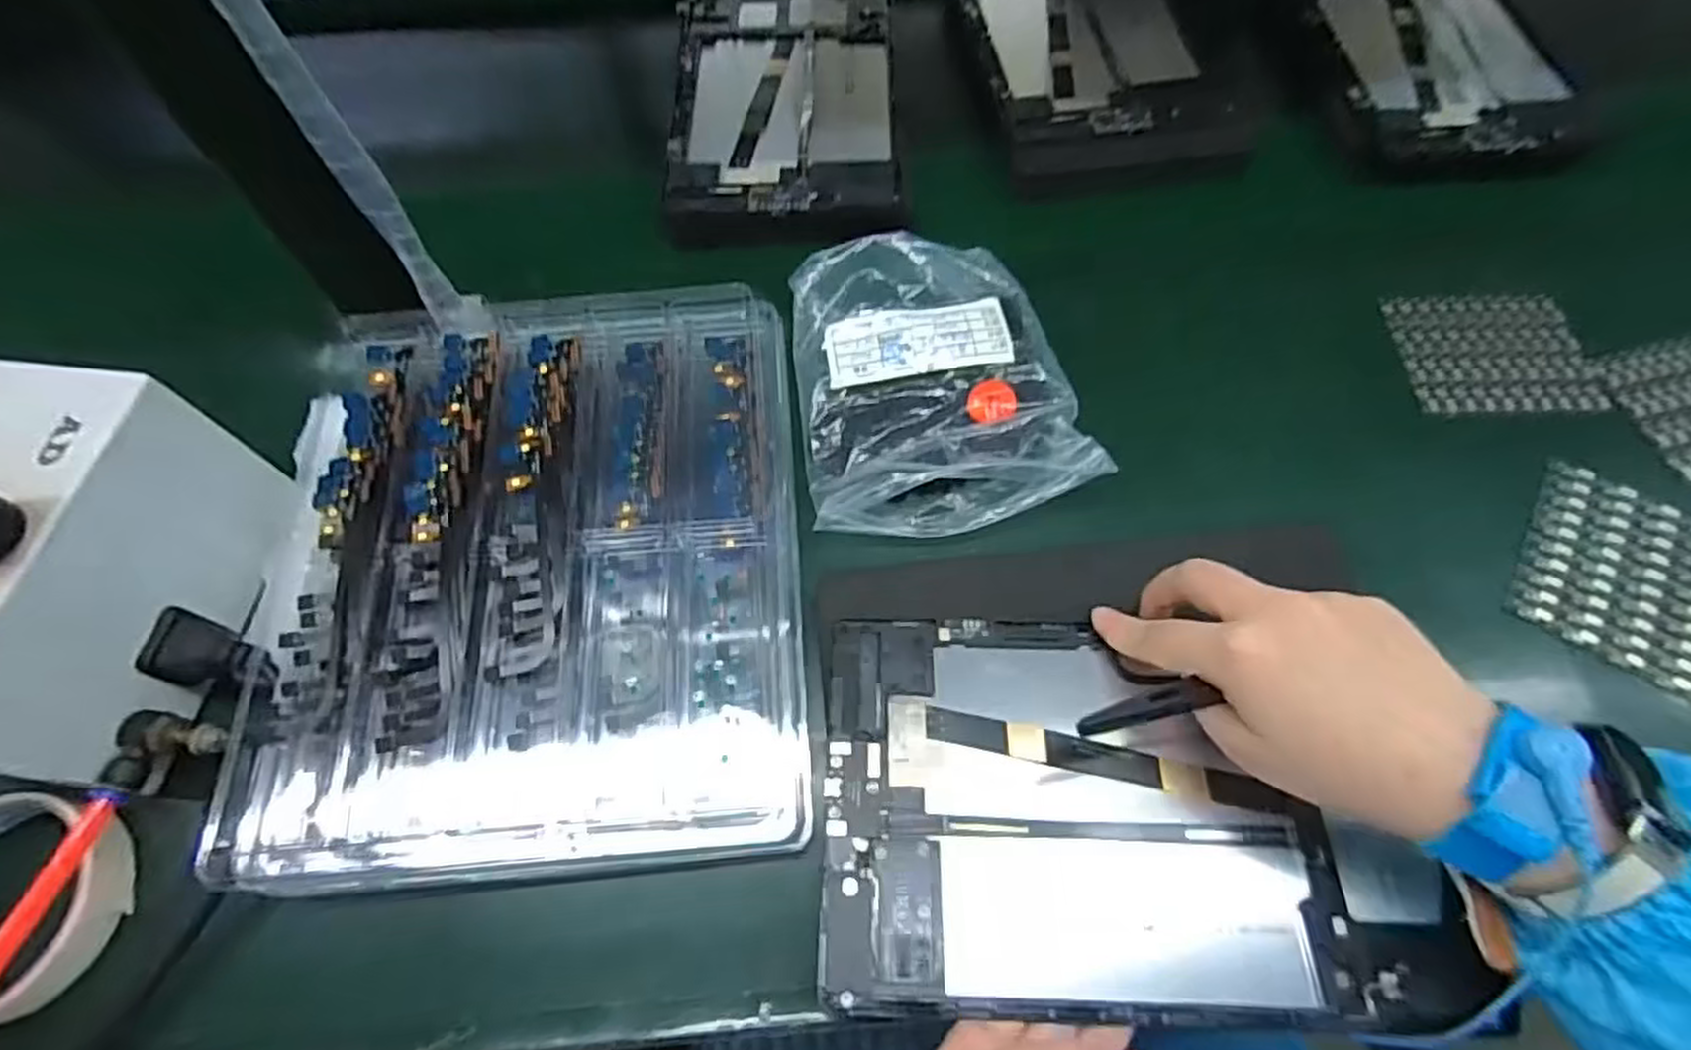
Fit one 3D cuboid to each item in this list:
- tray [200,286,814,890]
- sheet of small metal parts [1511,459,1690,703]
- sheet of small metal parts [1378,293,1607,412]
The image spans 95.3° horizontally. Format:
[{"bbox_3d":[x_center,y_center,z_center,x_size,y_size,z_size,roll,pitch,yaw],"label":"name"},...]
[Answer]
[{"bbox_3d":[-0.138,0.011,0.358,0.227,0.030,0.274,-5,65,-3],"label":"tray"},{"bbox_3d":[0.377,0.021,0.375,0.077,0.009,0.100,29,65,15],"label":"sheet of small metal parts"},{"bbox_3d":[0.362,-0.097,0.430,0.098,0.005,0.077,2,61,1],"label":"sheet of small metal parts"}]

